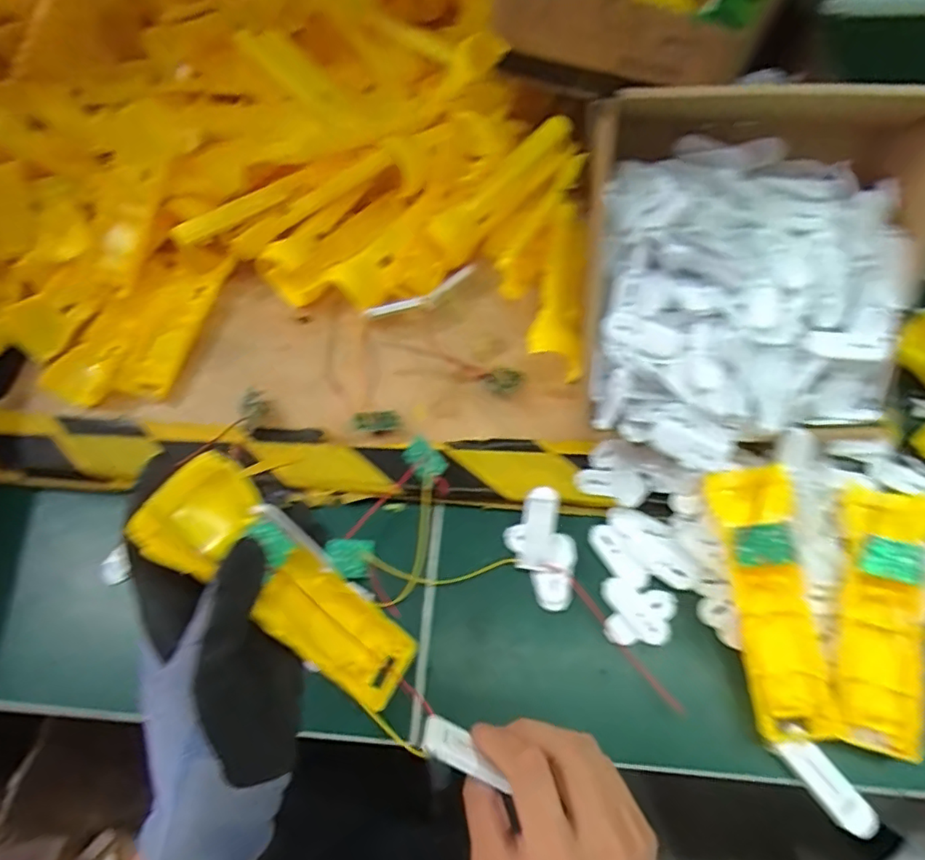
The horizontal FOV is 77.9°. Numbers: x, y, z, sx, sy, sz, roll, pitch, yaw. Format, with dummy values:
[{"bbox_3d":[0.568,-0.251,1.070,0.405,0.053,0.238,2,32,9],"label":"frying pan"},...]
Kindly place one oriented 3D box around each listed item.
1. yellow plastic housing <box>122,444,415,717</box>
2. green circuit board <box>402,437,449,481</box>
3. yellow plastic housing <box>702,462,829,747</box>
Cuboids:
[{"bbox_3d":[-0.086,0.084,0.296,0.050,0.166,0.029,-49,24,-21],"label":"yellow plastic housing"},{"bbox_3d":[-0.029,0.023,0.424,0.024,0.006,0.036,-47,58,6],"label":"green circuit board"},{"bbox_3d":[0.194,0.105,0.360,0.042,0.024,0.162,-4,75,2],"label":"yellow plastic housing"}]

